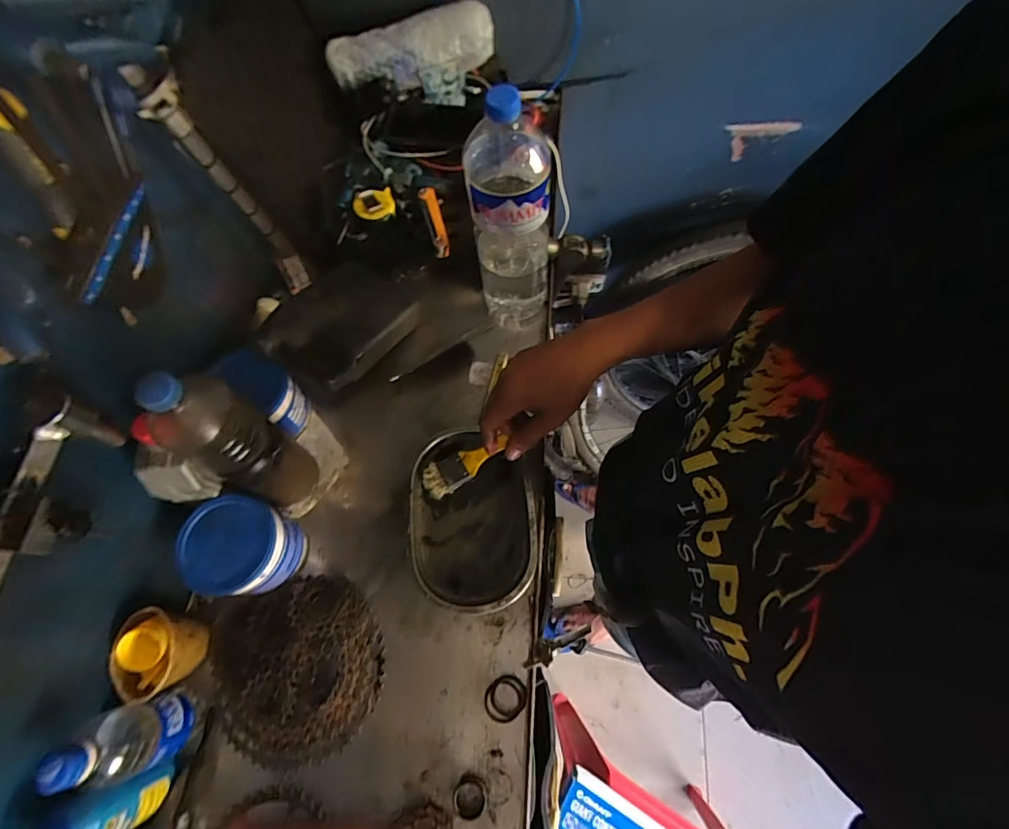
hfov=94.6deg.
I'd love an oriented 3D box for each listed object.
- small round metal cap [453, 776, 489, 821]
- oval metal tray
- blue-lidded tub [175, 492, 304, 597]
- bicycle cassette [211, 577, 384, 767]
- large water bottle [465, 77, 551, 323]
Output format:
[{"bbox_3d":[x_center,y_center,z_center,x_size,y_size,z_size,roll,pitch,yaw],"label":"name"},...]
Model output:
[{"bbox_3d":[-0.036,0.398,0.484,0.036,0.012,0.033,-1,70,2],"label":"small round metal cap"},{"bbox_3d":[-0.039,0.125,0.575,0.150,0.026,0.212,-7,70,0],"label":"oval metal tray"},{"bbox_3d":[-0.291,0.149,0.525,0.092,0.086,0.097,-1,70,2],"label":"blue-lidded tub"},{"bbox_3d":[-0.234,0.286,0.527,0.181,0.032,0.183,-1,70,2],"label":"bicycle cassette"},{"bbox_3d":[0.010,-0.223,0.549,0.094,0.309,0.093,-3,70,2],"label":"large water bottle"}]

